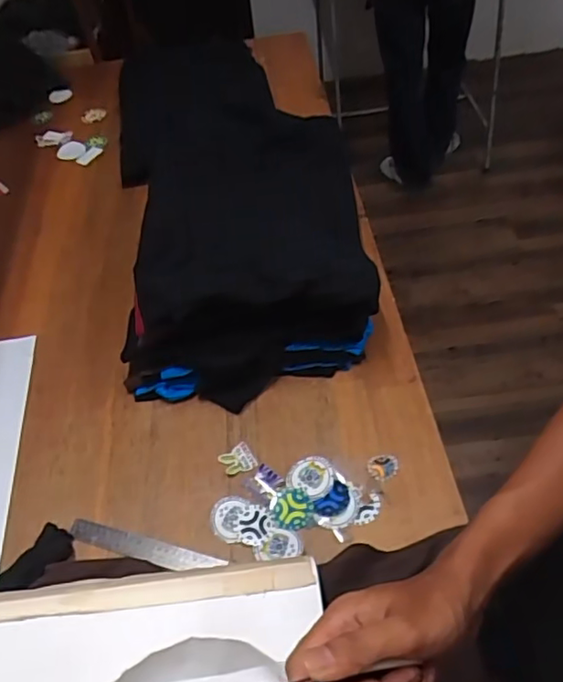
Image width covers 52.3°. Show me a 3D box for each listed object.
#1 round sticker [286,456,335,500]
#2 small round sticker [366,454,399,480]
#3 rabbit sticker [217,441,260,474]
[{"bbox_3d":[0.041,0.182,0.780,0.063,0.004,0.056,24,58,21],"label":"round sticker"},{"bbox_3d":[0.139,0.171,0.783,0.042,0.004,0.035,-9,52,-3],"label":"small round sticker"},{"bbox_3d":[-0.061,0.168,0.805,0.047,0.004,0.042,-30,59,-6],"label":"rabbit sticker"}]

